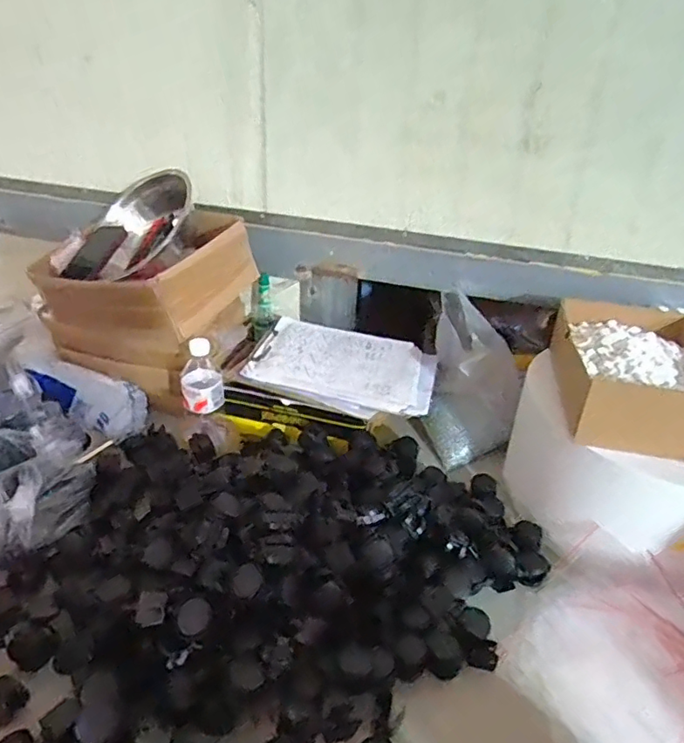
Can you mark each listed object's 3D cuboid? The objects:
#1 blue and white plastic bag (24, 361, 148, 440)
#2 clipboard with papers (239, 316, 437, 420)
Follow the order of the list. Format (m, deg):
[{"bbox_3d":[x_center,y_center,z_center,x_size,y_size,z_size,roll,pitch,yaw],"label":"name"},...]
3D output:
[{"bbox_3d":[-0.475,0.041,1.047,0.234,0.072,0.086,26,31,-3],"label":"blue and white plastic bag"},{"bbox_3d":[0.006,-0.012,1.076,0.333,0.050,0.236,12,31,14],"label":"clipboard with papers"}]

